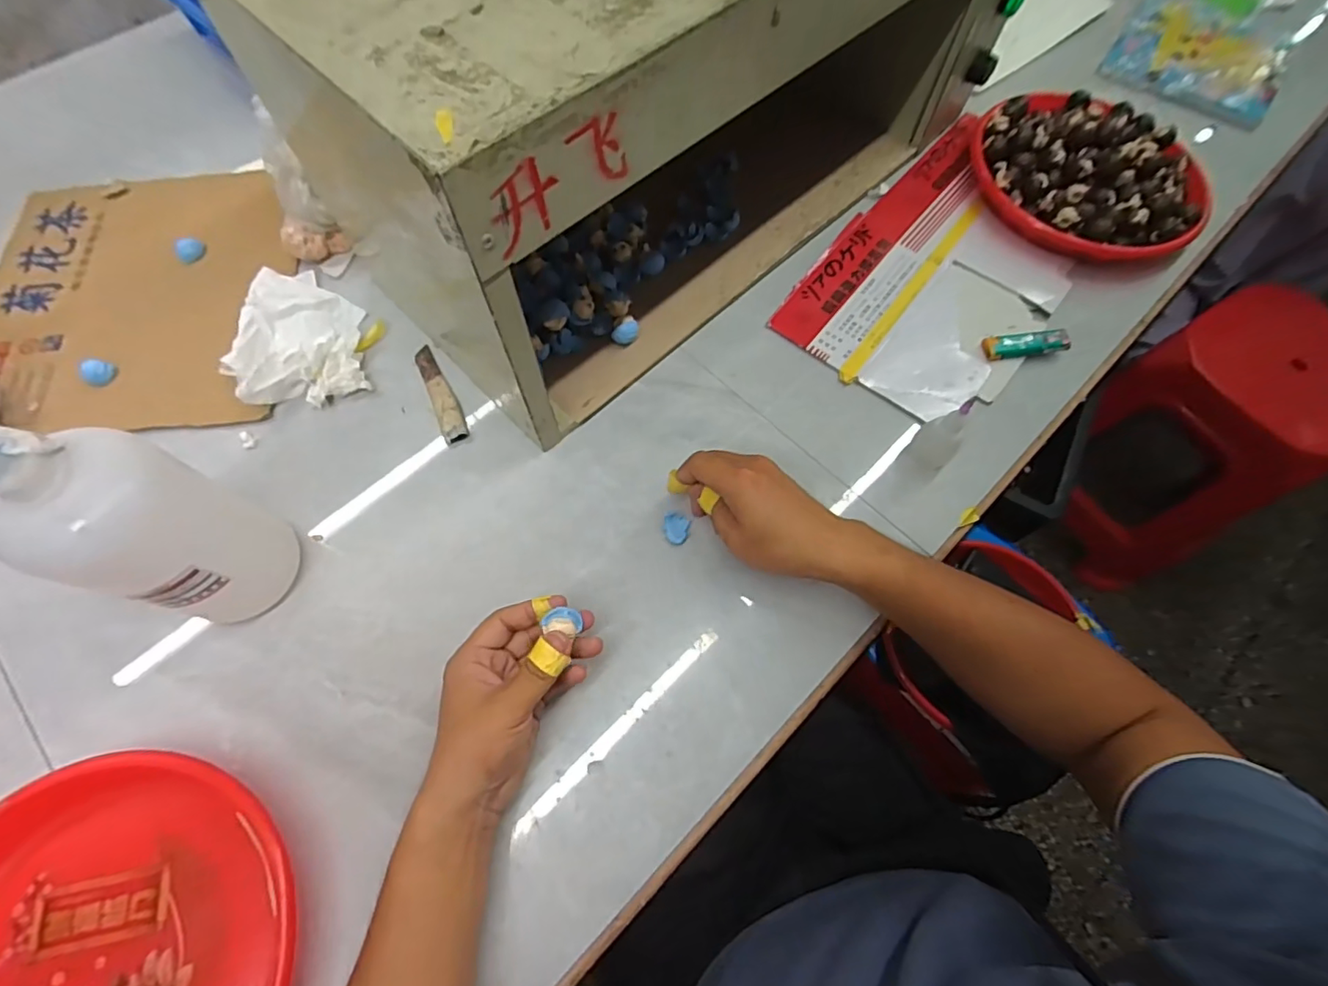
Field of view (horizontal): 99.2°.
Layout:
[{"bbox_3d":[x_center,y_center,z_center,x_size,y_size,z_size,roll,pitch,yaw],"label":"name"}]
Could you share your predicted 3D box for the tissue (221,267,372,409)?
[{"bbox_3d":[-0.358,-0.160,0.556,0.111,0.035,0.164,-13,67,-5],"label":"tissue"}]

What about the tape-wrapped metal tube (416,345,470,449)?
[{"bbox_3d":[-0.216,-0.097,0.548,0.024,0.009,0.119,-24,69,-10],"label":"tape-wrapped metal tube"}]

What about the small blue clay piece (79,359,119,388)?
[{"bbox_3d":[-0.548,-0.117,0.545,0.021,0.018,0.027,28,70,12],"label":"small blue clay piece"}]

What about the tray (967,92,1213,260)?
[{"bbox_3d":[0.471,-0.359,0.626,0.224,0.056,0.244,-42,73,-16],"label":"tray"}]

